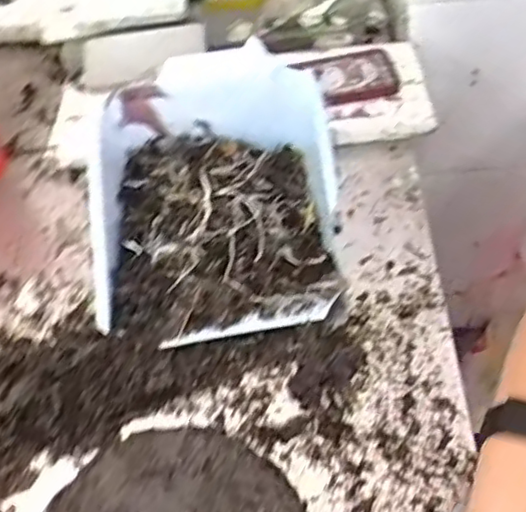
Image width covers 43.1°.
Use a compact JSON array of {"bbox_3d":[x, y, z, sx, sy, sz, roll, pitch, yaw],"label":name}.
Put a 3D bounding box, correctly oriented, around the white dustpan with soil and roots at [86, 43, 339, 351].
[{"bbox_3d":[-0.048,-0.060,0.651,0.247,0.146,0.245,-2,52,3],"label":"white dustpan with soil and roots"}]

